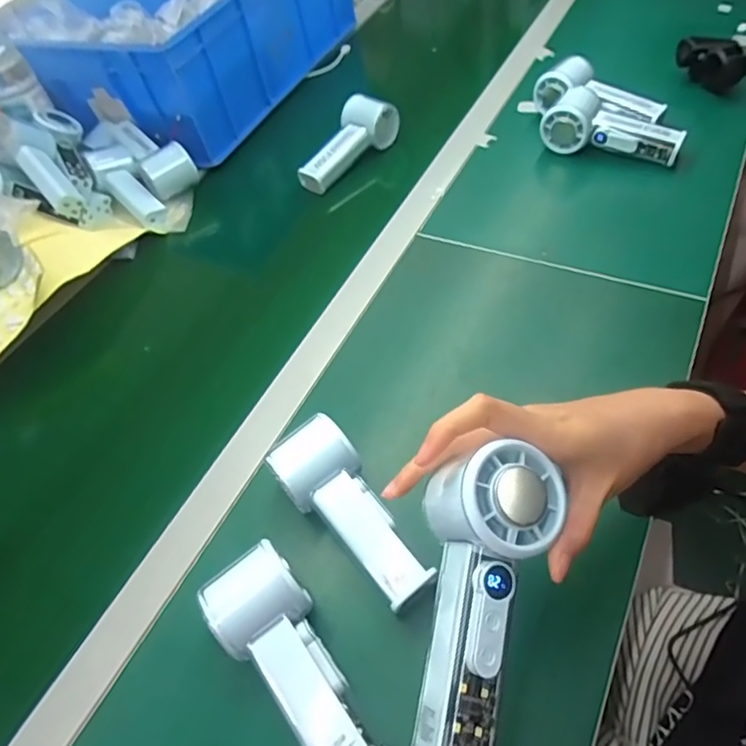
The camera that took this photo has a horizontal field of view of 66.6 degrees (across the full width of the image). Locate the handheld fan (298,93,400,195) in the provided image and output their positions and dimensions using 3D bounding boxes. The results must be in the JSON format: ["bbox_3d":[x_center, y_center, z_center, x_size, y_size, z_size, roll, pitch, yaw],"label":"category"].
[{"bbox_3d":[-0.037,-0.293,0.726,0.068,0.053,0.148,34,76,25],"label":"handheld fan"}]

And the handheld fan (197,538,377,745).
[{"bbox_3d":[-0.048,0.183,0.357,0.059,0.052,0.146,-36,54,-16],"label":"handheld fan"}]

